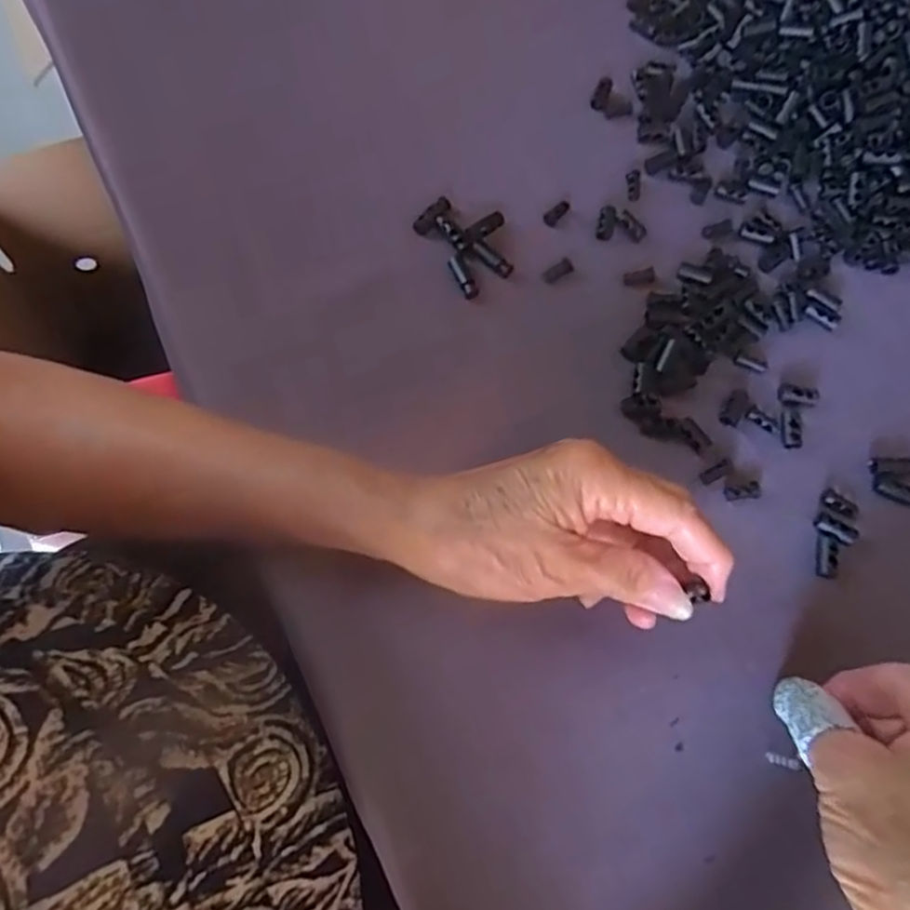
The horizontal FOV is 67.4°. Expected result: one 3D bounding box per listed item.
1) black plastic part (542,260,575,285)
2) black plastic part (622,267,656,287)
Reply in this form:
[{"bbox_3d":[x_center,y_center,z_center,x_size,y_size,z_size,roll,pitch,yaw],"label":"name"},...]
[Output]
[{"bbox_3d":[0.057,-0.101,0.374,0.018,0.004,0.009,-32,75,-12],"label":"black plastic part"},{"bbox_3d":[0.101,-0.097,0.371,0.018,0.004,0.010,-14,72,-6],"label":"black plastic part"}]

